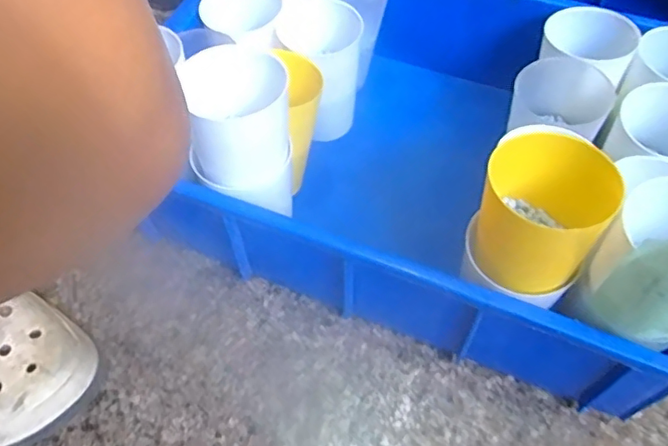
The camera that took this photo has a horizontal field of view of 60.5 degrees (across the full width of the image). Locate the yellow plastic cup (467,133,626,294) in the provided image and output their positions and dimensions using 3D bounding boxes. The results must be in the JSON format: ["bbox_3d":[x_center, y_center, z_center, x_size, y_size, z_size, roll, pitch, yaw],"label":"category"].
[{"bbox_3d":[0.107,-0.003,0.305,0.060,0.069,0.065,-1,58,1],"label":"yellow plastic cup"}]

